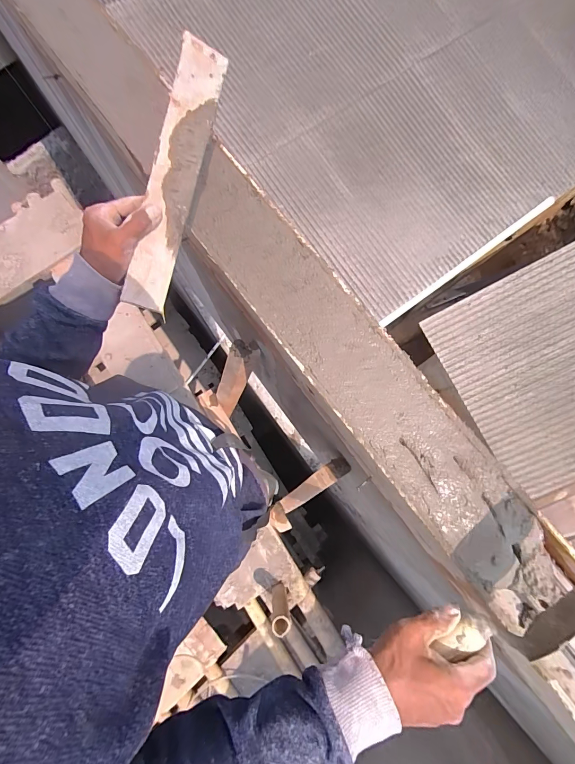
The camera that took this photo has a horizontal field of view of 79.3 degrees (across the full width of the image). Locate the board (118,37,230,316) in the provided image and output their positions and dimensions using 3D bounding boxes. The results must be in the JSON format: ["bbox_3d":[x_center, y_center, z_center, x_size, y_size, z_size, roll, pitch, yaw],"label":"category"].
[{"bbox_3d":[-0.132,-0.238,0.412,0.053,0.013,0.303,14,92,-28],"label":"board"}]

